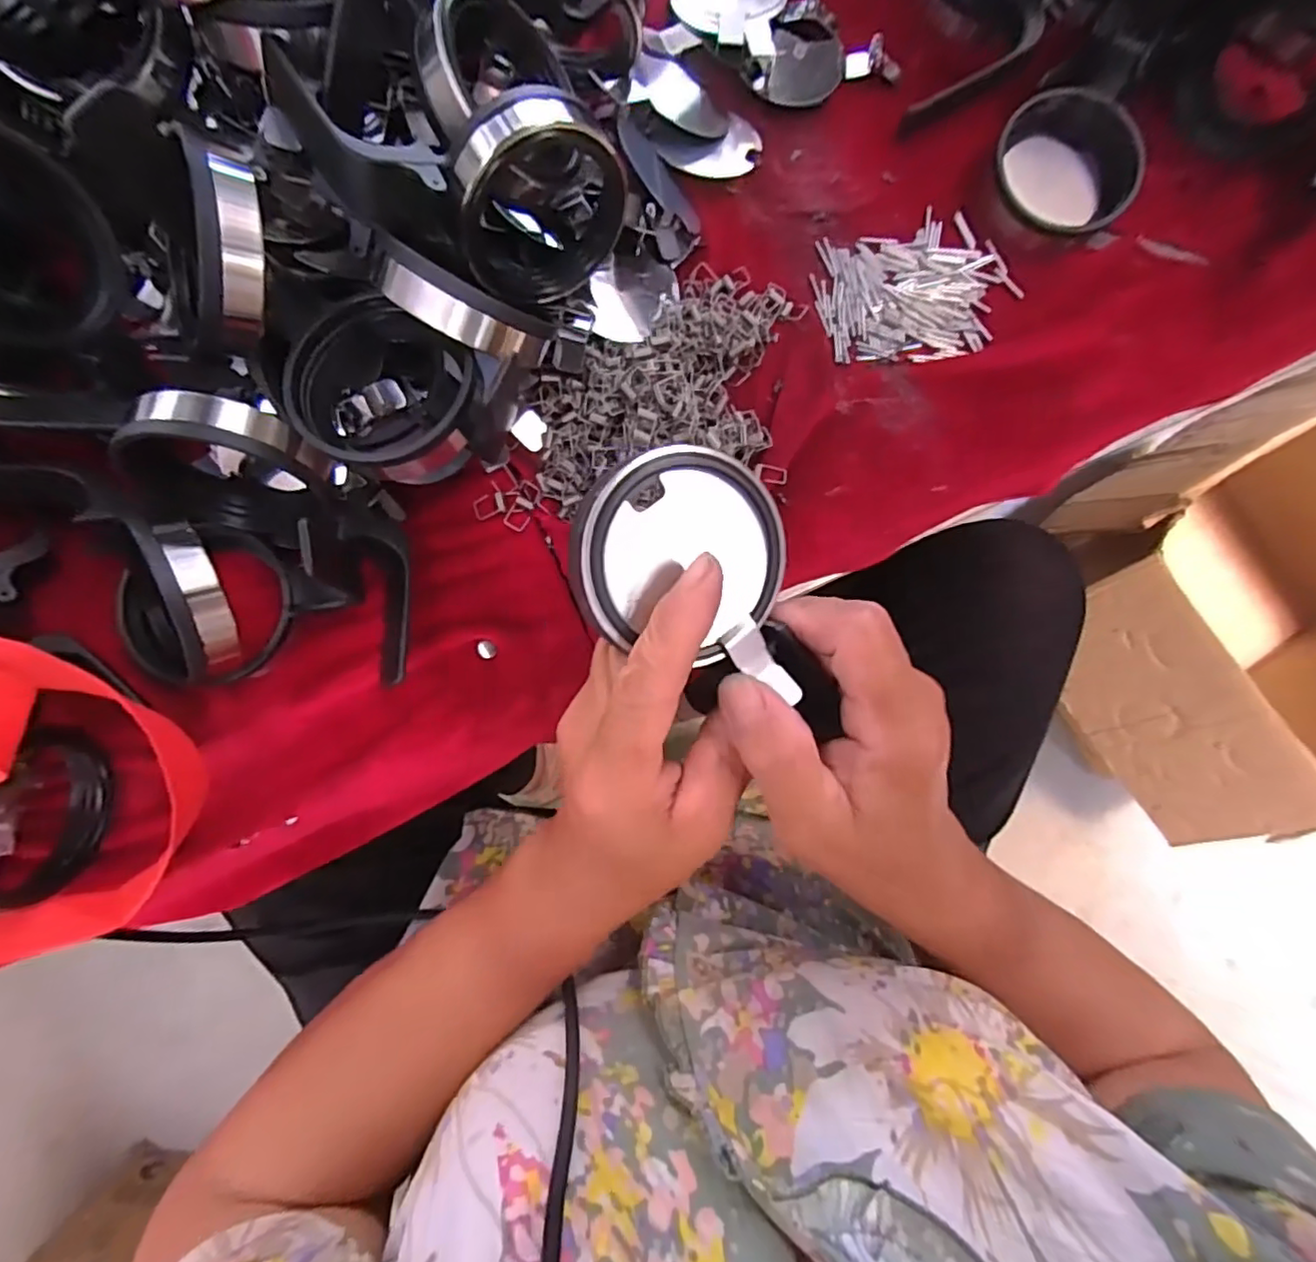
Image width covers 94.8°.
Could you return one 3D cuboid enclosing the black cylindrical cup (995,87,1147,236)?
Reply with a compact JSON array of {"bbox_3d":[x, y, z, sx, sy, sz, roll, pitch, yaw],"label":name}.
[{"bbox_3d":[0.209,-0.236,0.304,0.055,0.024,0.068,-42,88,-5],"label":"black cylindrical cup"}]

